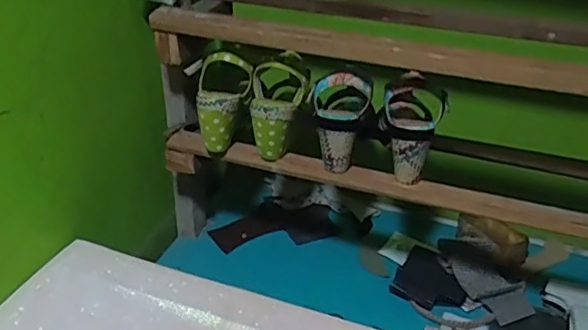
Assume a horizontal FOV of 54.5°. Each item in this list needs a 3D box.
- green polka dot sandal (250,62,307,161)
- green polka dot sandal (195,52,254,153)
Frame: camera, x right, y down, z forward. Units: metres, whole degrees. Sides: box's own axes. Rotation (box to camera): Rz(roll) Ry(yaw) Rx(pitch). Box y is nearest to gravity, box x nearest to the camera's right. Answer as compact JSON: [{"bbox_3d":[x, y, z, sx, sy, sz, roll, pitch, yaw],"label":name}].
[{"bbox_3d":[-0.023,-0.076,0.814,0.077,0.127,0.071,3,31,1],"label":"green polka dot sandal"},{"bbox_3d":[-0.112,-0.090,0.824,0.077,0.141,0.061,15,11,18],"label":"green polka dot sandal"}]

